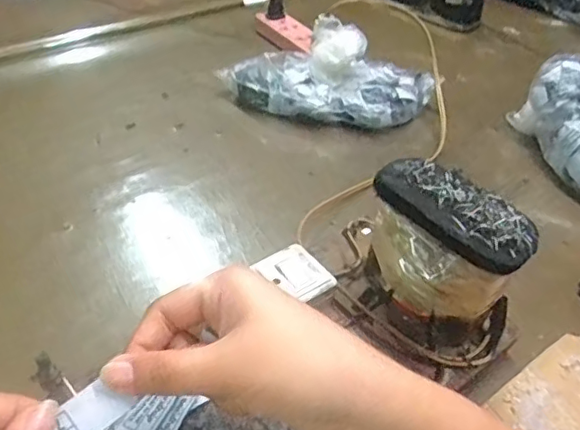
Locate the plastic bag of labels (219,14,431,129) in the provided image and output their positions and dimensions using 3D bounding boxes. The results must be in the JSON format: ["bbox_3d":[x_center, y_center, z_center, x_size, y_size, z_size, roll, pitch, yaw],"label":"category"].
[{"bbox_3d":[0.042,-0.157,0.626,0.230,0.072,0.110,14,43,9],"label":"plastic bag of labels"}]

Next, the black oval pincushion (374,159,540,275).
[{"bbox_3d":[0.100,-0.004,0.344,0.046,0.018,0.101,-28,52,-32],"label":"black oval pincushion"}]

